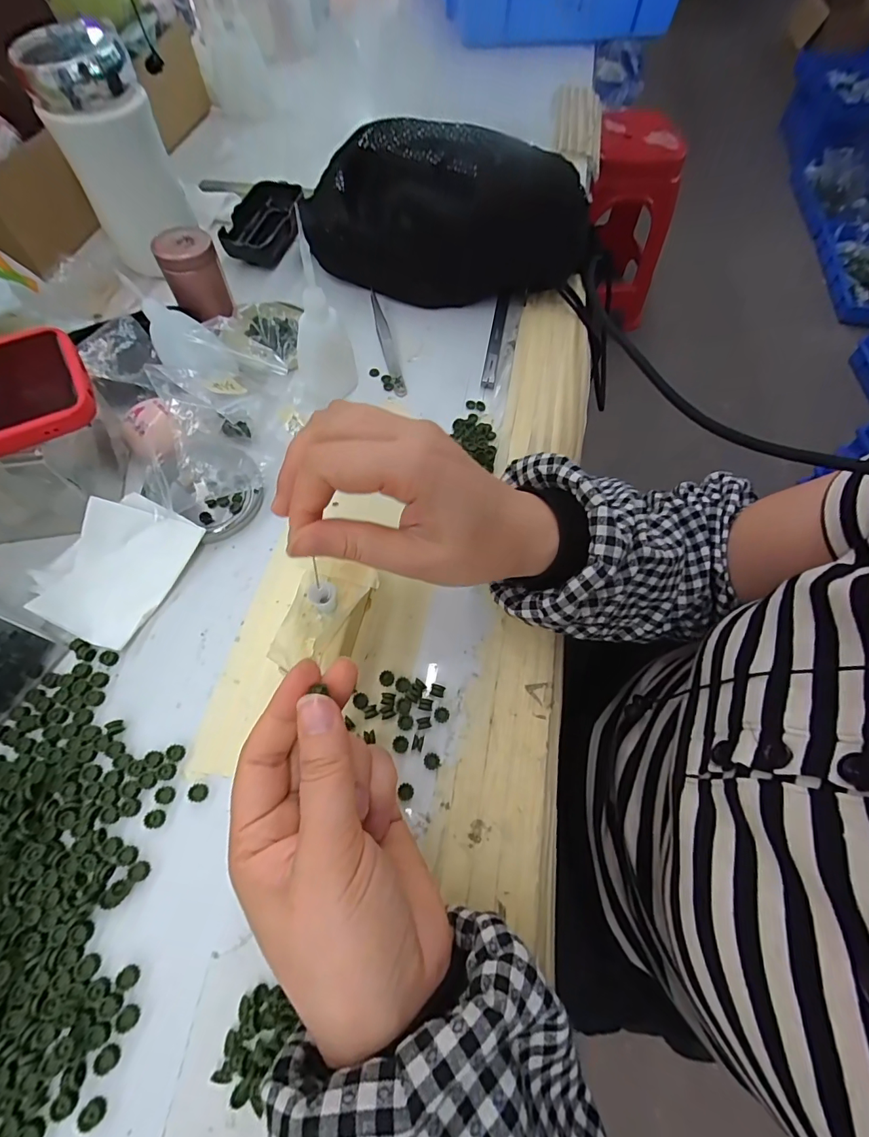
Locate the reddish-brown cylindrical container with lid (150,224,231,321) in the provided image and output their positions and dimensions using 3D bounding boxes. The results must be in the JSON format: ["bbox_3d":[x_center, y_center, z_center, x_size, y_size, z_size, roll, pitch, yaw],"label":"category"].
[{"bbox_3d":[-0.195,-0.241,0.363,0.043,0.044,0.042,-19,67,-12],"label":"reddish-brown cylindrical container with lid"}]

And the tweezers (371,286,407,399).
[{"bbox_3d":[-0.043,-0.201,0.393,0.011,0.004,0.131,-11,66,-9],"label":"tweezers"}]

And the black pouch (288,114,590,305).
[{"bbox_3d":[0.013,-0.306,0.392,0.247,0.098,0.087,13,65,2],"label":"black pouch"}]

